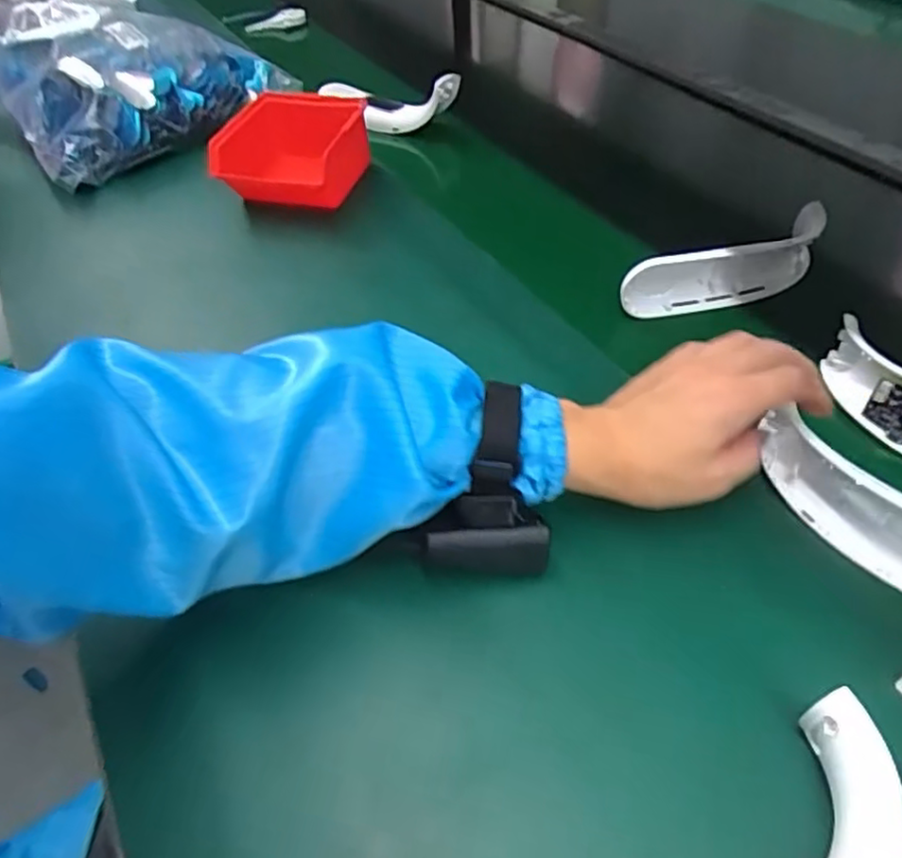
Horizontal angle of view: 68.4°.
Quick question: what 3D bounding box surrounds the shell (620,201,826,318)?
[{"bbox_3d":[0.223,-0.127,0.535,0.181,0.059,0.035,-19,45,-15],"label":"shell"}]

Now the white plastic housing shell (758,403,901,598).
[{"bbox_3d":[0.246,0.049,0.374,0.042,0.052,0.174,-29,51,-23],"label":"white plastic housing shell"}]

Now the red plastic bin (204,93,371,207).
[{"bbox_3d":[-0.157,-0.280,0.673,0.134,0.065,0.134,7,44,11],"label":"red plastic bin"}]

